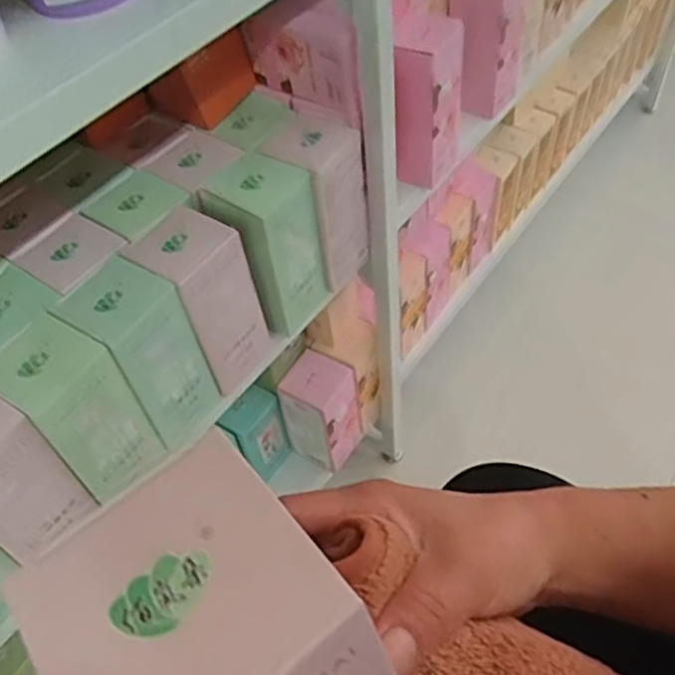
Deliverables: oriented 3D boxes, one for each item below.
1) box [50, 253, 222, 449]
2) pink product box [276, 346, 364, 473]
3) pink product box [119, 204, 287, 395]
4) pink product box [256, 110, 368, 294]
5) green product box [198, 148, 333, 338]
[{"bbox_3d":[-0.146,0.012,0.524,0.072,0.127,0.062,29,60,24],"label":"box"},{"bbox_3d":[-0.017,0.090,0.822,0.072,0.144,0.070,24,58,22],"label":"pink product box"},{"bbox_3d":[-0.104,-0.028,0.557,0.068,0.137,0.068,34,62,27],"label":"pink product box"},{"bbox_3d":[-0.015,-0.117,0.618,0.073,0.142,0.068,27,59,24],"label":"pink product box"},{"bbox_3d":[-0.061,-0.075,0.587,0.068,0.139,0.073,29,60,25],"label":"green product box"}]

